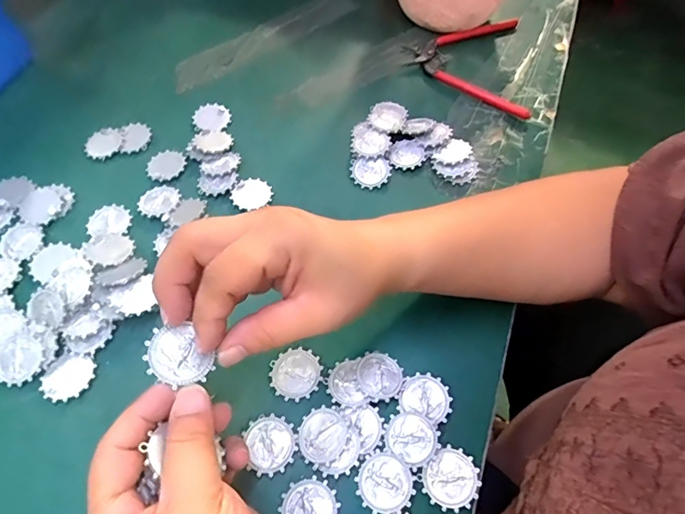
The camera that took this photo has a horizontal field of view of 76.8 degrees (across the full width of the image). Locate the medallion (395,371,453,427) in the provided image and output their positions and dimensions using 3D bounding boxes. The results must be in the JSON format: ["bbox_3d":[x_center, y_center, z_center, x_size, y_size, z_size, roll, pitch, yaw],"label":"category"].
[{"bbox_3d":[0.054,0.089,0.278,0.032,0.004,0.028,26,63,12],"label":"medallion"}]

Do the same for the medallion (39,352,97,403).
[{"bbox_3d":[-0.179,0.079,0.282,0.028,0.004,0.033,41,67,18],"label":"medallion"}]

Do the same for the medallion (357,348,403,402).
[{"bbox_3d":[0.025,0.077,0.284,0.029,0.005,0.032,2,61,-1],"label":"medallion"}]

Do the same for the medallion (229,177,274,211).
[{"bbox_3d":[-0.075,-0.053,0.359,0.032,0.004,0.028,-38,69,-21],"label":"medallion"}]

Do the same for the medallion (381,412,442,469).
[{"bbox_3d":[0.042,0.112,0.266,0.033,0.005,0.029,28,63,13],"label":"medallion"}]

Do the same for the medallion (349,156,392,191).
[{"bbox_3d":[0.024,-0.072,0.370,0.034,0.004,0.028,6,78,8],"label":"medallion"}]

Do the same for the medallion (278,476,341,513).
[{"bbox_3d":[-0.019,0.144,0.246,0.032,0.004,0.032,29,64,13],"label":"medallion"}]

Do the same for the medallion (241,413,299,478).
[{"bbox_3d":[-0.044,0.114,0.264,0.030,0.004,0.034,-14,62,-10],"label":"medallion"}]

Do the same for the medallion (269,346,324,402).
[{"bbox_3d":[-0.030,0.077,0.285,0.033,0.004,0.031,-10,62,-8],"label":"medallion"}]

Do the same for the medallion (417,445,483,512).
[{"bbox_3d":[0.064,0.130,0.255,0.030,0.004,0.033,42,67,19],"label":"medallion"}]

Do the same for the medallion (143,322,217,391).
[{"bbox_3d":[-0.080,0.049,0.215,0.032,0.004,0.029,3,68,-28],"label":"medallion"}]

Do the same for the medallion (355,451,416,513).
[{"bbox_3d":[0.026,0.133,0.255,0.032,0.004,0.031,30,64,14],"label":"medallion"}]

